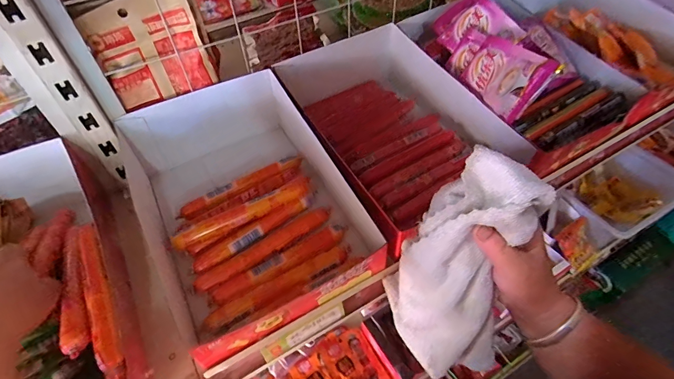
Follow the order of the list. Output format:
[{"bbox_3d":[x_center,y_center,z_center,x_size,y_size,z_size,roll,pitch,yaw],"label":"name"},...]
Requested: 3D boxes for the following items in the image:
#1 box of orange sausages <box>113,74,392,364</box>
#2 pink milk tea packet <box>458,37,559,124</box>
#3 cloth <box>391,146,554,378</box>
[{"bbox_3d":[-0.104,0.007,0.419,0.198,0.092,0.285,-25,53,-19],"label":"box of orange sausages"},{"bbox_3d":[0.199,-0.140,0.454,0.018,0.072,0.103,16,32,-36],"label":"pink milk tea packet"},{"bbox_3d":[0.101,0.067,0.320,0.100,0.209,0.045,15,28,14],"label":"cloth"}]

